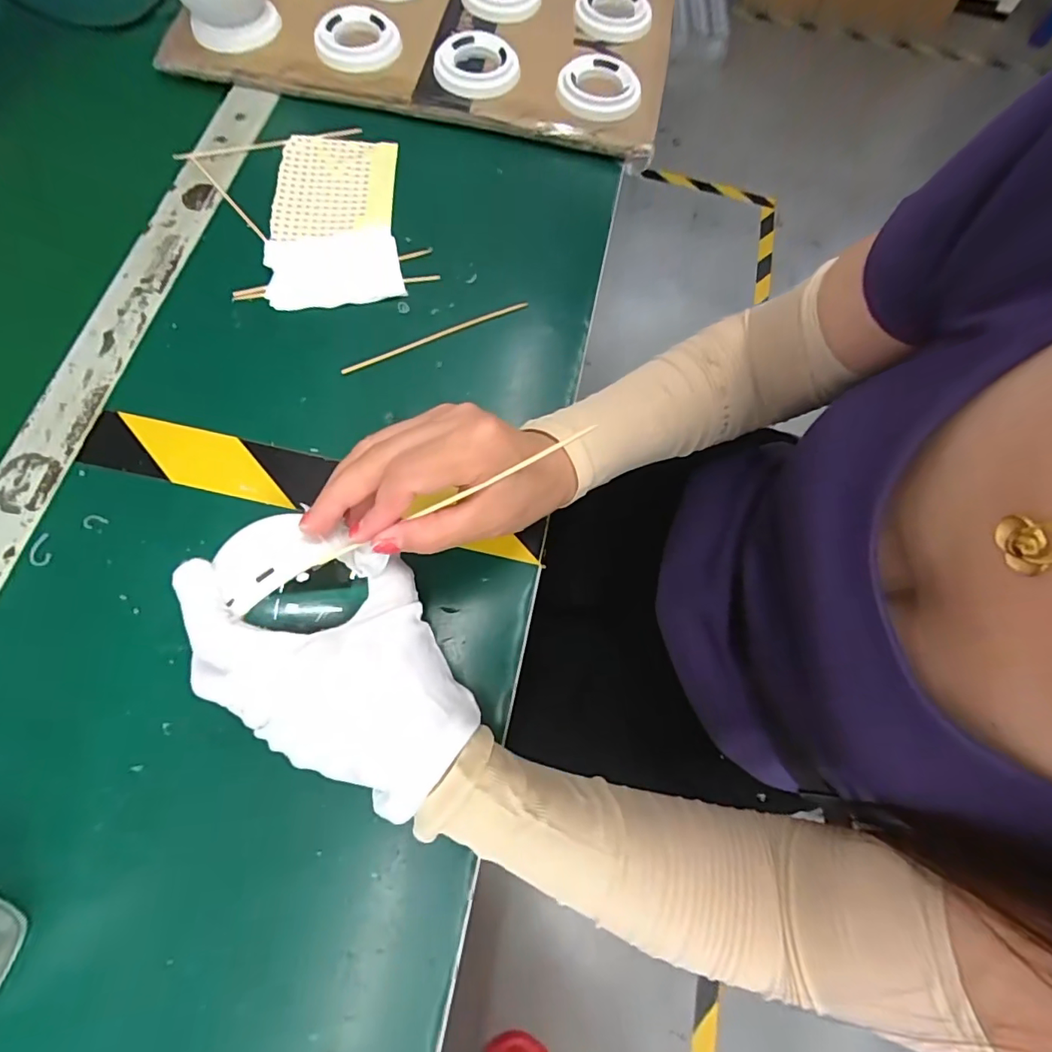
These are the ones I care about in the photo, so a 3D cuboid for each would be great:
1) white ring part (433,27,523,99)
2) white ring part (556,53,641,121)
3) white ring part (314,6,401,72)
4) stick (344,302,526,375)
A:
[{"bbox_3d":[-0.043,-0.393,0.441,0.067,0.014,0.076,-25,74,-10],"label":"white ring part"},{"bbox_3d":[0.063,-0.372,0.441,0.068,0.015,0.067,0,71,-1],"label":"white ring part"},{"bbox_3d":[-0.144,-0.419,0.446,0.070,0.018,0.070,-13,72,-6],"label":"white ring part"},{"bbox_3d":[-0.063,-0.136,0.369,0.139,0.004,0.006,-25,74,-10],"label":"stick"}]

